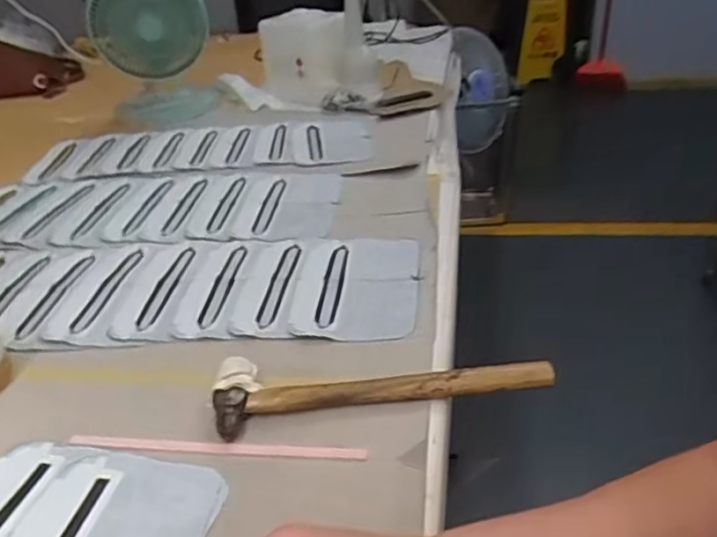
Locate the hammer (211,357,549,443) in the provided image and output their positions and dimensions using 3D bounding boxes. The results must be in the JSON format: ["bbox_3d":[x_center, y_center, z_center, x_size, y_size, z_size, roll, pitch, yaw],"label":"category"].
[{"bbox_3d":[0.021,0.095,0.523,0.280,0.027,0.068,-7,31,-2],"label":"hammer"}]

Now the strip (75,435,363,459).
[{"bbox_3d":[-0.117,0.142,0.492,0.247,0.007,0.010,0,31,10],"label":"strip"}]

